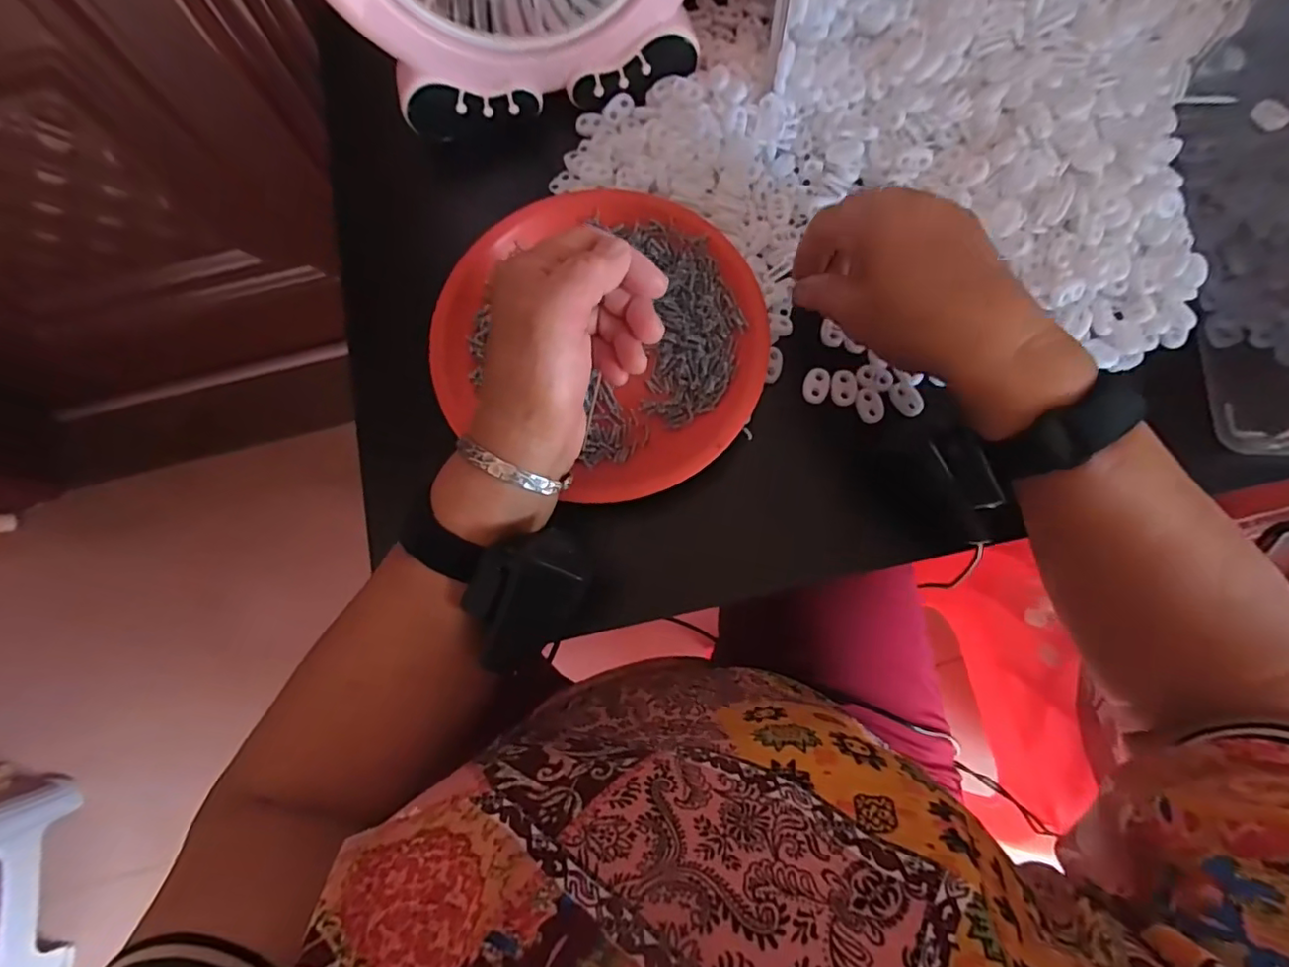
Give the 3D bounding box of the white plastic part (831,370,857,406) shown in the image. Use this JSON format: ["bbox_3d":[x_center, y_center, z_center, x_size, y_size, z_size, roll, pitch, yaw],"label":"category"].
[{"bbox_3d":[0.122,-0.059,0.360,0.015,0.004,0.023,6,77,1],"label":"white plastic part"}]

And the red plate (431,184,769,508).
[{"bbox_3d":[-0.025,-0.090,0.357,0.198,0.028,0.177,34,79,7],"label":"red plate"}]

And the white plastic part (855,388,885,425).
[{"bbox_3d":[0.137,-0.047,0.357,0.016,0.004,0.022,-16,78,-4],"label":"white plastic part"}]

